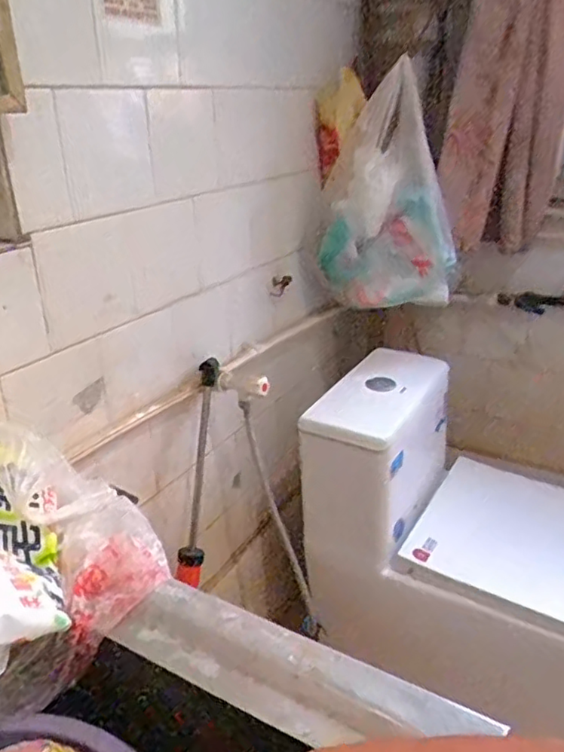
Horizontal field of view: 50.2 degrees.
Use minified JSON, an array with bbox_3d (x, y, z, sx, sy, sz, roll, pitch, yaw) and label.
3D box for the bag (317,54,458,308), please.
[{"bbox_3d":[0.181,-0.300,1.061,0.250,0.372,0.130,6,25,16],"label":"bag"}]

